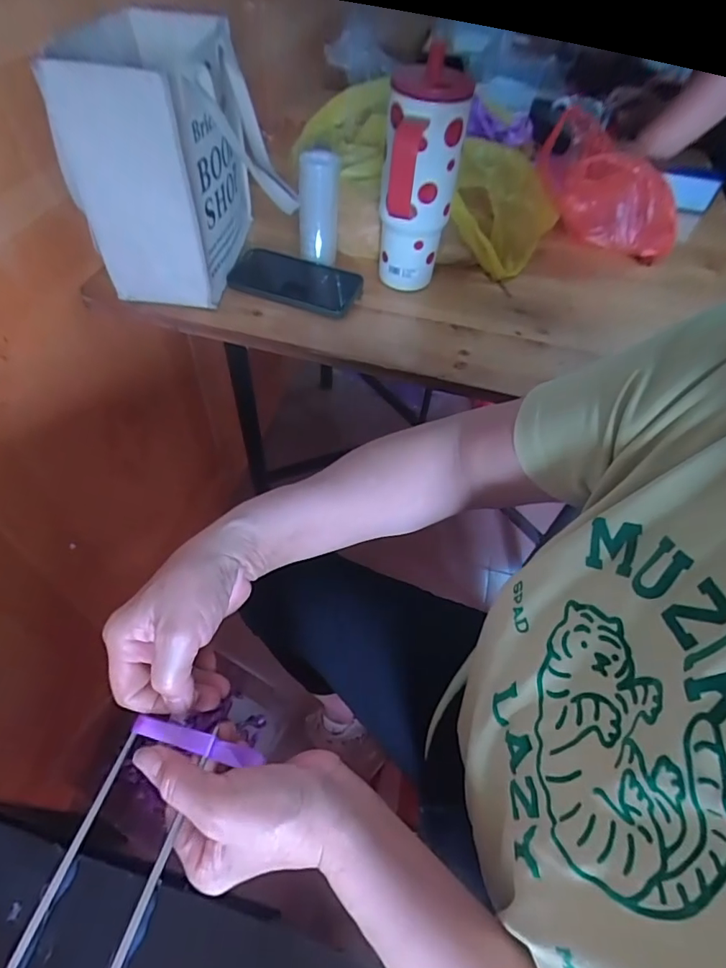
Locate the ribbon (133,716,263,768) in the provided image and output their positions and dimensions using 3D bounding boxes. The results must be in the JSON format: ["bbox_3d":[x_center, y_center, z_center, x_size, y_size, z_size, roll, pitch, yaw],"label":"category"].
[{"bbox_3d":[-0.102,0.160,0.303,0.081,0.007,0.012,18,53,-5],"label":"ribbon"}]

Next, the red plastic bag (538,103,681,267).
[{"bbox_3d":[0.362,-0.425,0.707,0.205,0.122,0.117,29,56,16],"label":"red plastic bag"}]

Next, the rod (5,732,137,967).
[{"bbox_3d":[-0.171,0.234,0.243,0.006,0.004,0.203,16,54,6],"label":"rod"}]

